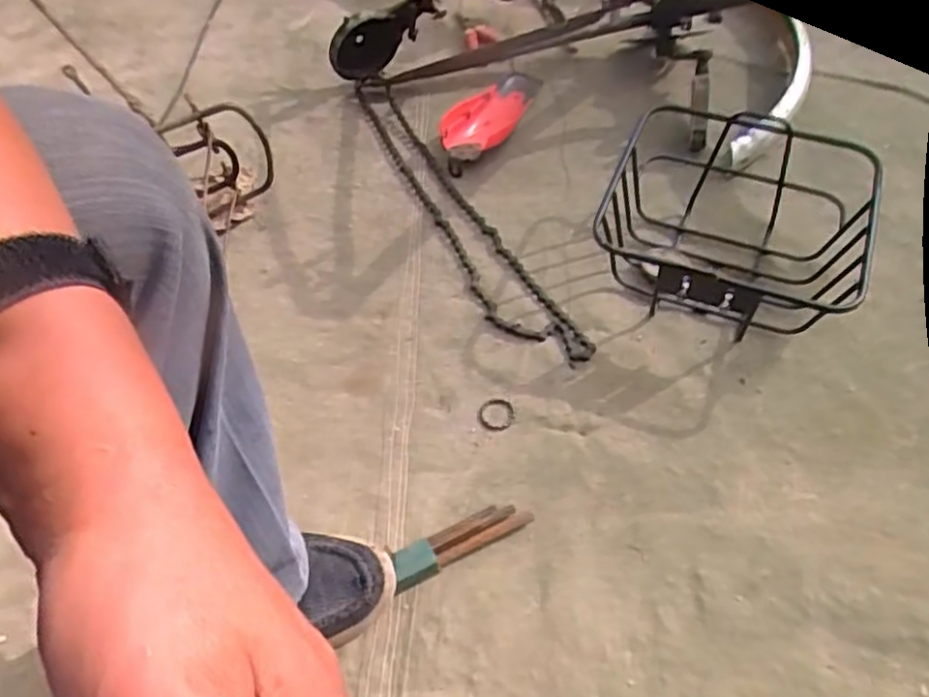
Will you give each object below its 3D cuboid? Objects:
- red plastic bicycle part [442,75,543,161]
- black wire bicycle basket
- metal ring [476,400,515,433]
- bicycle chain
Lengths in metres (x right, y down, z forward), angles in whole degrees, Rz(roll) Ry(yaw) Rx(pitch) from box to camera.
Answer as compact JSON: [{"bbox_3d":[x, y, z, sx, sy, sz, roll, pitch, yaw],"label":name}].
[{"bbox_3d":[0.040,-0.313,0.958,0.058,0.061,0.170,37,63,22],"label":"red plastic bicycle part"},{"bbox_3d":[0.286,-0.134,0.777,0.258,0.153,0.232,15,58,12],"label":"black wire bicycle basket"},{"bbox_3d":[0.032,0.069,0.744,0.038,0.006,0.035,-1,56,1],"label":"metal ring"},{"bbox_3d":[-0.020,-0.167,0.889,0.073,0.022,0.533,-32,64,-8],"label":"bicycle chain"}]

